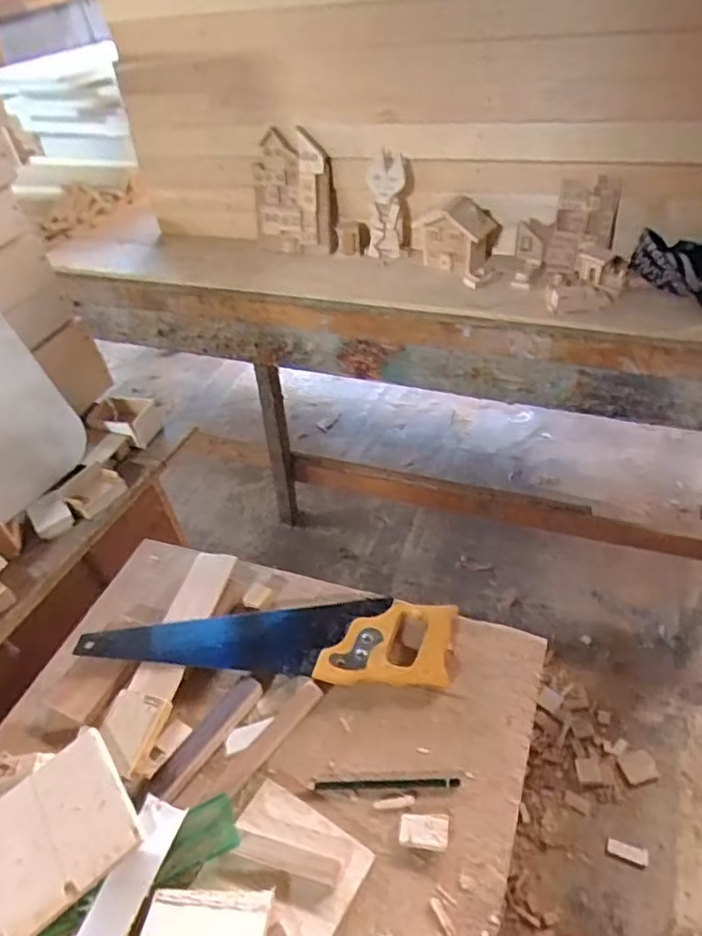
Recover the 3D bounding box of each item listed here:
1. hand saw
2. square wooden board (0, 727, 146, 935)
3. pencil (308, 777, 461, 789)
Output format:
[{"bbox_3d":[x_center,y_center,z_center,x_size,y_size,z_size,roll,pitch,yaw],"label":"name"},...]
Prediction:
[{"bbox_3d":[-0.089,0.184,0.682,0.400,0.023,0.100,-3,42,7],"label":"hand saw"},{"bbox_3d":[-0.265,0.321,0.544,0.141,0.010,0.119,-37,55,-16],"label":"square wooden board"},{"bbox_3d":[0.030,0.290,0.571,0.136,0.004,0.010,-4,42,5],"label":"pencil"}]

